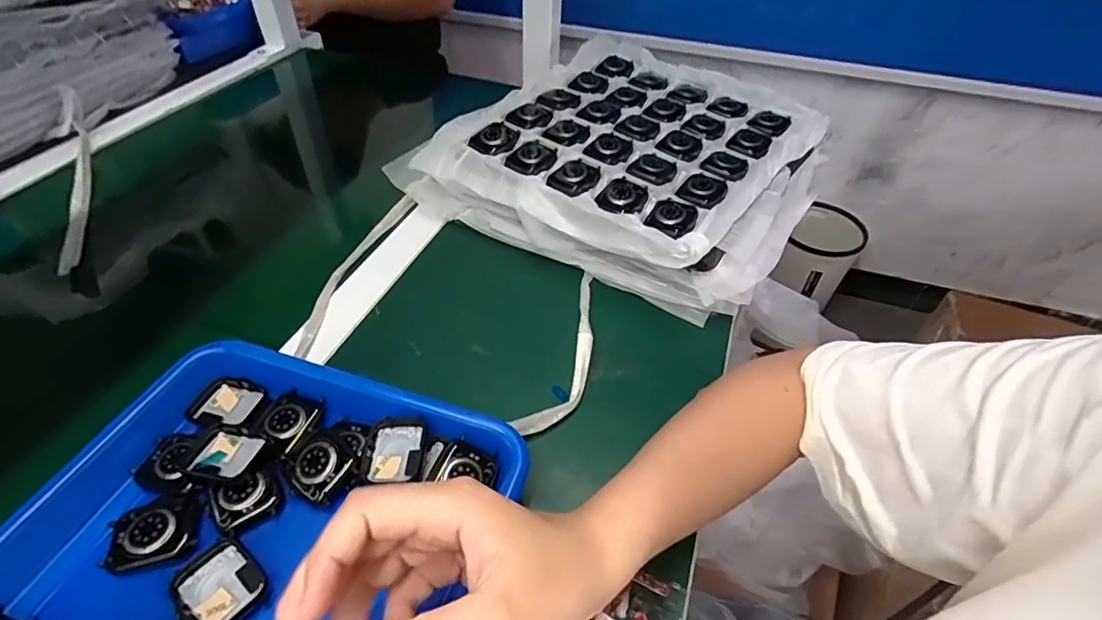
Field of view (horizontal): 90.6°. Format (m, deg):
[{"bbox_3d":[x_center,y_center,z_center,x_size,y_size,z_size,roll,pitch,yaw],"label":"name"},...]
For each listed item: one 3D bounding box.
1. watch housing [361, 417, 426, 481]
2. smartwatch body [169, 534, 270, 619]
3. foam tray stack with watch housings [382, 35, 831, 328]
[{"bbox_3d":[-0.096,0.085,0.336,0.035,0.009,0.038,0,45,-3],"label":"watch housing"},{"bbox_3d":[-0.173,0.143,0.284,0.040,0.008,0.037,29,50,24],"label":"smartwatch body"},{"bbox_3d":[0.061,-0.156,0.547,0.361,0.091,0.266,23,48,20],"label":"foam tray stack with watch housings"}]

